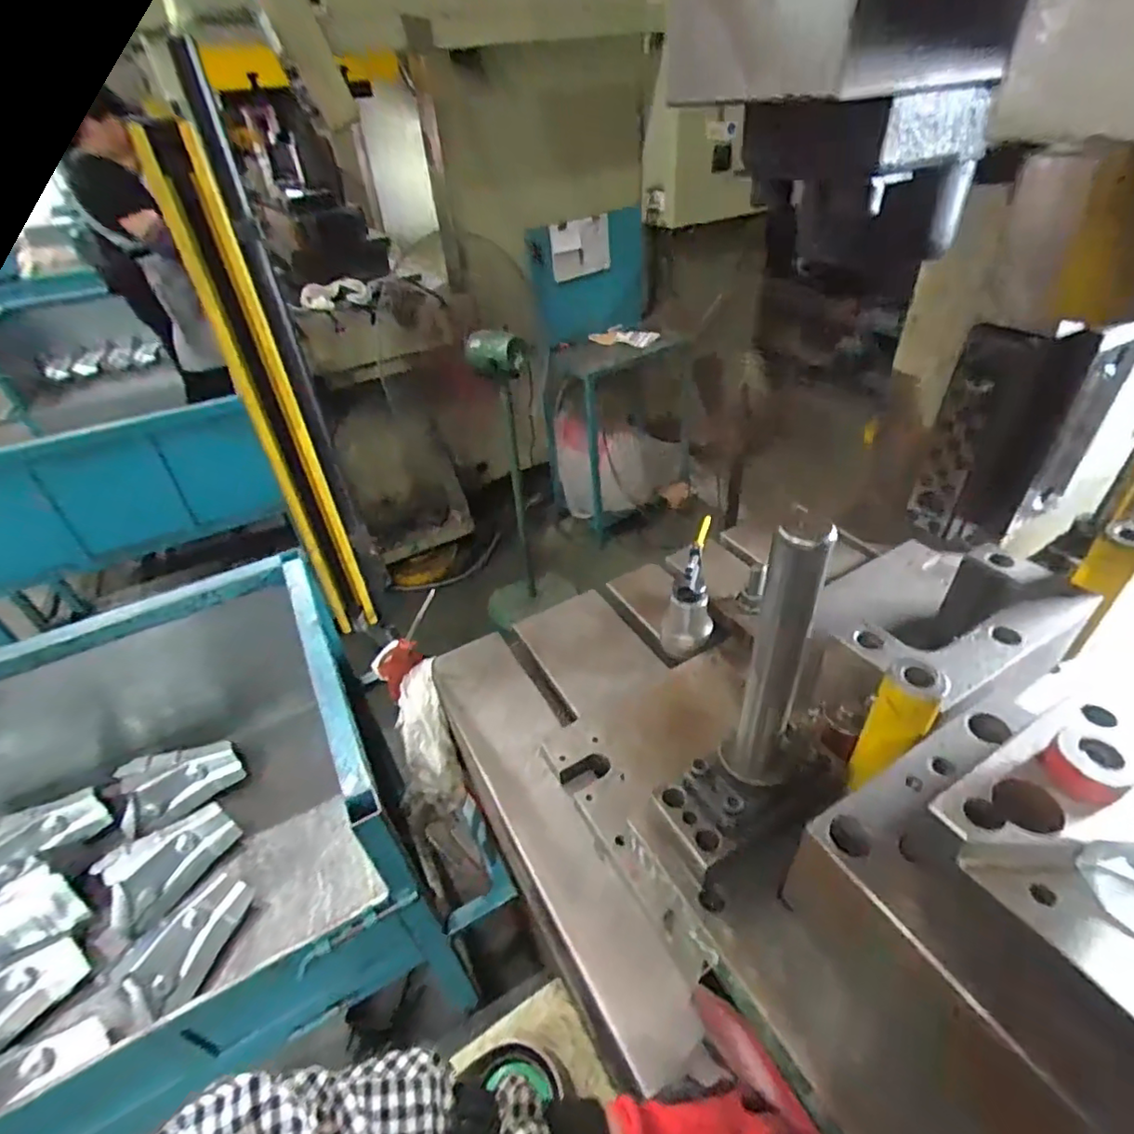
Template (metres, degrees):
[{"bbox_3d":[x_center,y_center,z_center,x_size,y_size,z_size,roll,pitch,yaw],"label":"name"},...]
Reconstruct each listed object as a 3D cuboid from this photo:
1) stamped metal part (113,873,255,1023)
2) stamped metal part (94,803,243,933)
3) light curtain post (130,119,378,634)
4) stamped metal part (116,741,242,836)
[{"bbox_3d":[-0.616,0.603,0.945,0.102,0.058,0.199,10,40,18],"label":"stamped metal part"},{"bbox_3d":[-0.718,0.521,1.047,0.109,0.075,0.207,22,45,29],"label":"stamped metal part"},{"bbox_3d":[-0.324,-0.148,0.669,0.066,0.555,0.049,-23,42,-22],"label":"light curtain post"},{"bbox_3d":[-0.760,0.440,1.154,0.213,0.155,0.060,-10,-8,-26],"label":"stamped metal part"}]

